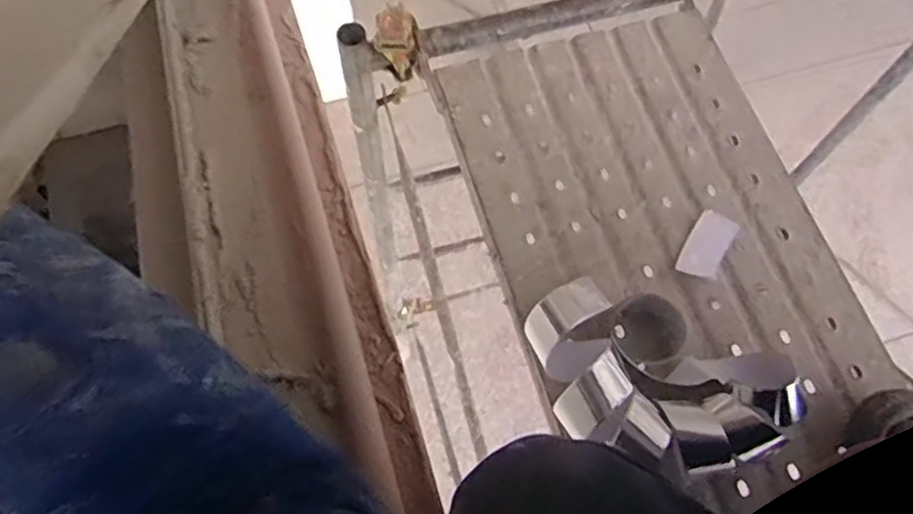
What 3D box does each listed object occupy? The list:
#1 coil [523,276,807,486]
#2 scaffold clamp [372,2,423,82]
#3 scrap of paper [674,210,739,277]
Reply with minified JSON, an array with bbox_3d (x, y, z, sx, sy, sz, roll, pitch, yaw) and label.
[{"bbox_3d":[0.207,0.134,0.732,0.282,0.080,0.204,34,70,12],"label":"coil"},{"bbox_3d":[-0.079,-0.292,0.927,0.059,0.090,0.066,0,67,-1],"label":"scaffold clamp"},{"bbox_3d":[0.304,-0.016,0.819,0.050,0.007,0.097,36,69,0],"label":"scrap of paper"}]

